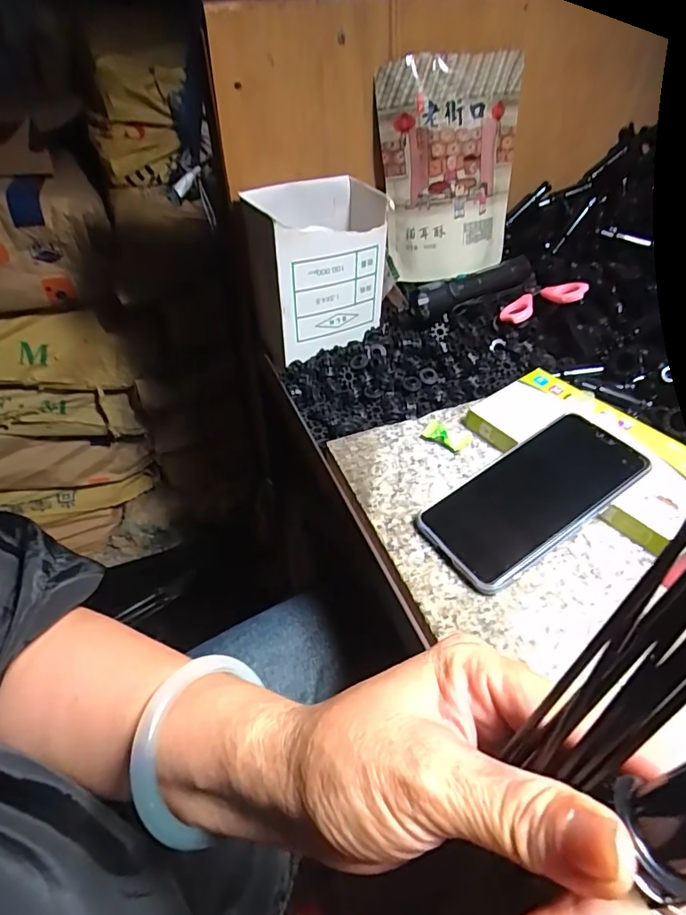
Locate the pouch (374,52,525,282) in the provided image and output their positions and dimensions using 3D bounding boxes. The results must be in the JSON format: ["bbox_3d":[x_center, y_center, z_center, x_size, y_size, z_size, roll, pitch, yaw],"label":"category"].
[{"bbox_3d":[0.107,-0.279,0.490,0.139,0.186,0.028,-9,27,-9],"label":"pouch"}]

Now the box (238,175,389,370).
[{"bbox_3d":[-0.023,-0.190,0.499,0.124,0.135,0.086,-21,47,-19],"label":"box"}]

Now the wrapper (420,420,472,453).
[{"bbox_3d":[0.086,-0.019,0.412,0.039,0.008,0.023,26,50,26],"label":"wrapper"}]

